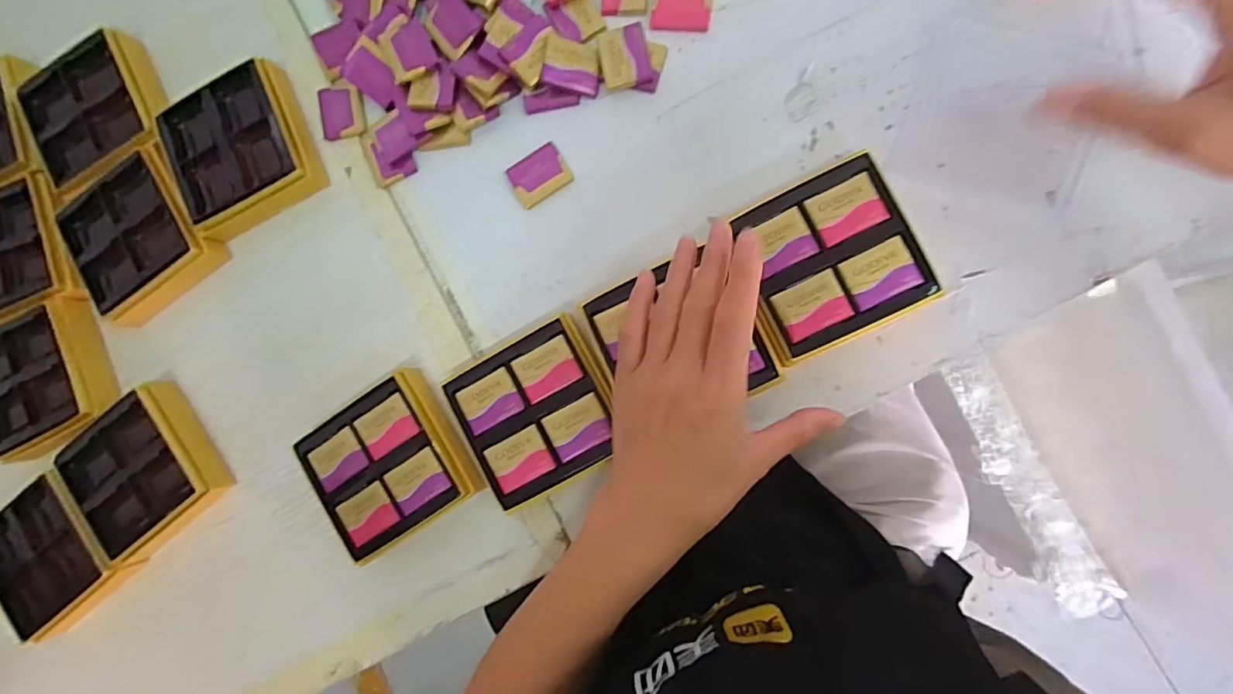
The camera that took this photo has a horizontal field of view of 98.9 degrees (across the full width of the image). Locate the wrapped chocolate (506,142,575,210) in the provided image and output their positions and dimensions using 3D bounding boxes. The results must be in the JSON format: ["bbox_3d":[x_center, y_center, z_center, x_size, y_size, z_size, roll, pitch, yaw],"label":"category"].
[{"bbox_3d":[-0.053,-0.119,0.365,0.040,0.005,0.032,-33,84,7],"label":"wrapped chocolate"}]

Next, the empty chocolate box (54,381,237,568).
[{"bbox_3d":[-0.355,0.095,0.390,0.104,0.031,0.096,-39,83,6],"label":"empty chocolate box"}]

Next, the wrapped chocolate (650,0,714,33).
[{"bbox_3d":[0.043,-0.225,0.346,0.039,0.004,0.033,5,89,9],"label":"wrapped chocolate"}]

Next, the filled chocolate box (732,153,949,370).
[{"bbox_3d":[0.126,-0.052,0.323,0.096,0.031,0.095,-26,85,8],"label":"filled chocolate box"}]

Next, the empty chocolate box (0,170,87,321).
[{"bbox_3d":[-0.470,-0.074,0.408,0.113,0.024,0.098,-14,86,9],"label":"empty chocolate box"}]

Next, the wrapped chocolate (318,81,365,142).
[{"bbox_3d":[-0.201,-0.174,0.383,0.033,0.005,0.044,-5,88,9],"label":"wrapped chocolate"}]

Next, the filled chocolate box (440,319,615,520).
[{"bbox_3d":[-0.049,0.043,0.348,0.096,0.030,0.094,-29,84,7],"label":"filled chocolate box"}]

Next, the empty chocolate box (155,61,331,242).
[{"bbox_3d":[-0.272,-0.143,0.384,0.100,0.027,0.101,-25,85,8],"label":"empty chocolate box"}]

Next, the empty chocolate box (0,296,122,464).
[{"bbox_3d":[-0.442,0.027,0.404,0.107,0.027,0.100,-21,85,8],"label":"empty chocolate box"}]

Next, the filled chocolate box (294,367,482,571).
[{"bbox_3d":[-0.153,0.080,0.361,0.098,0.032,0.093,-35,84,7],"label":"filled chocolate box"}]

